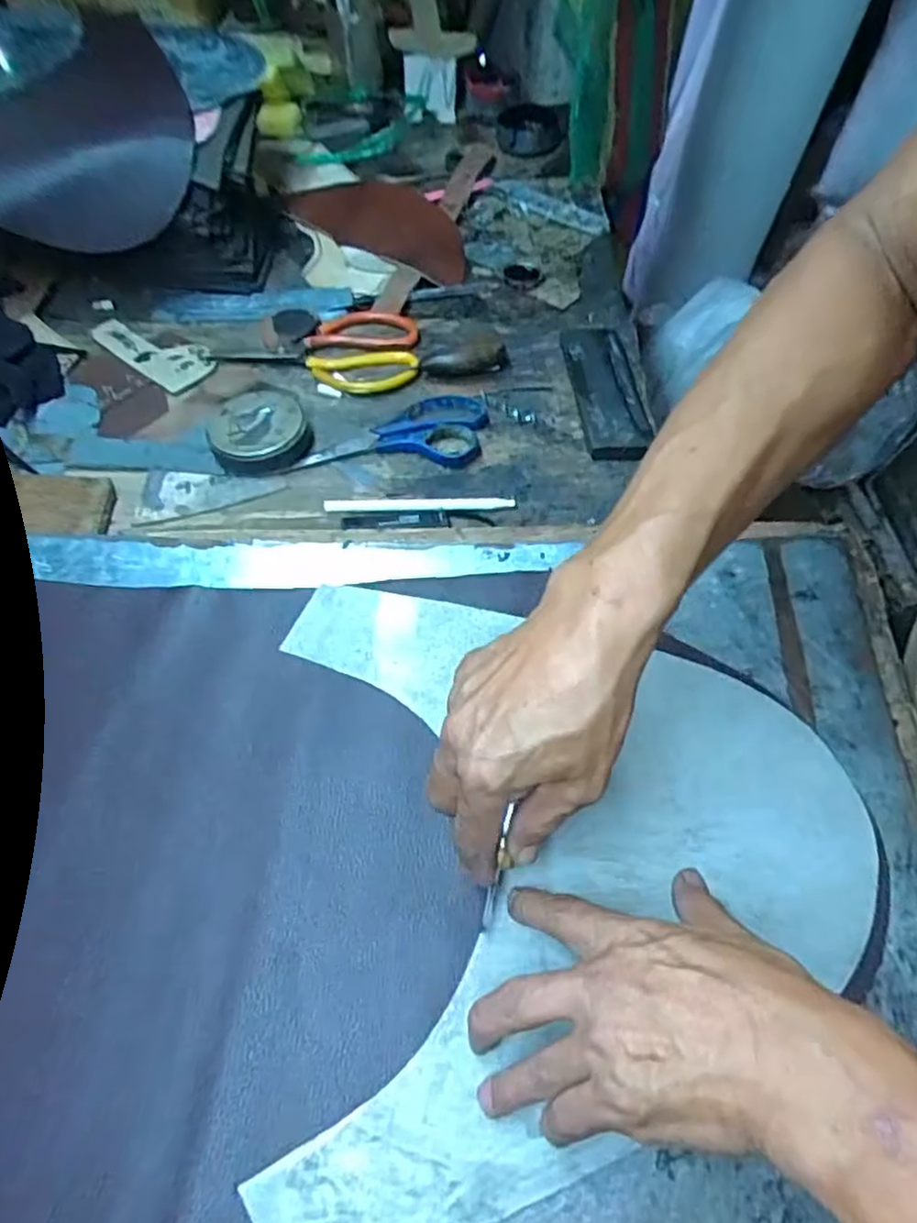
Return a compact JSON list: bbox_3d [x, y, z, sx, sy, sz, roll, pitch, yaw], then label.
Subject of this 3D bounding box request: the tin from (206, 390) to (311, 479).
[{"bbox_3d":[-0.159,-0.147,0.557,0.075,0.028,0.070,-12,60,-10],"label":"tin"}]

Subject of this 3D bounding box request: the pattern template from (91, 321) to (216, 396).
[{"bbox_3d":[-0.279,-0.239,0.633,0.130,0.005,0.054,34,63,16],"label":"pattern template"}]

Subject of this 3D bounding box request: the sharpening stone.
[{"bbox_3d":[0.125,-0.188,0.593,0.054,0.016,0.160,-3,59,-5],"label":"sharpening stone"}]

